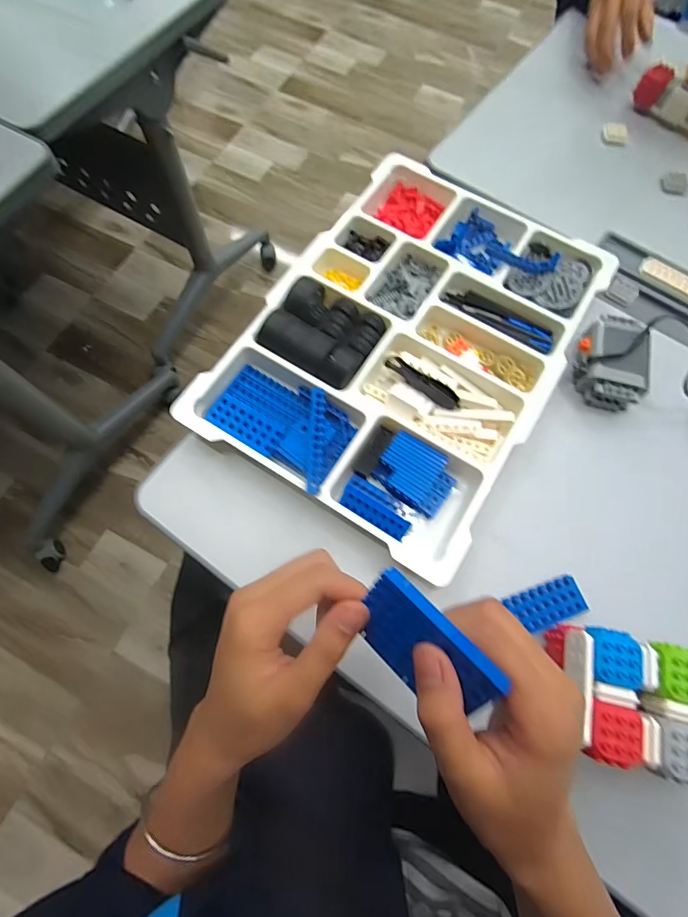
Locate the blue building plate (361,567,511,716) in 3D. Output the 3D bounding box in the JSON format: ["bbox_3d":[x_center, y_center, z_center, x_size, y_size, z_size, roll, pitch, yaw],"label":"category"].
[{"bbox_3d":[0.036,0.090,0.203,0.068,0.045,0.008,41,36,20],"label":"blue building plate"}]

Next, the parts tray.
[{"bbox_3d":[0.064,-0.115,0.408,0.263,0.038,0.369,31,73,9],"label":"parts tray"}]

